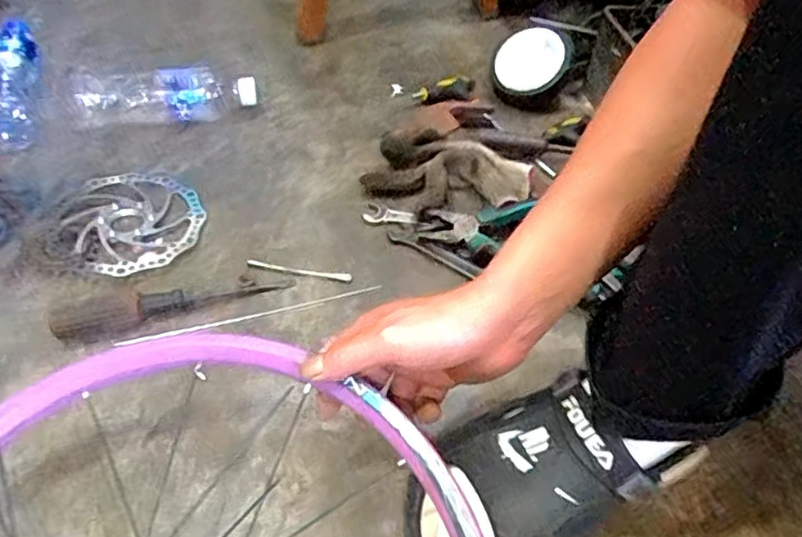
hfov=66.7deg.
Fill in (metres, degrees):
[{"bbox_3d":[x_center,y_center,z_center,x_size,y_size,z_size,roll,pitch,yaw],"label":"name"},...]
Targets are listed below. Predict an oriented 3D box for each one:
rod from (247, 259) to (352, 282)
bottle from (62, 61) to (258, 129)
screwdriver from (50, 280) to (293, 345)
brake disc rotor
[{"bbox_3d":[-0.102,0.001,0.611,0.104,0.004,0.011,7,50,2],"label":"rod"},{"bbox_3d":[-0.289,-0.209,0.739,0.217,0.061,0.059,2,50,-1],"label":"bottle"},{"bbox_3d":[-0.211,0.028,0.567,0.208,0.025,0.031,-14,52,-14],"label":"screwdriver"},{"bbox_3d":[-0.287,-0.050,0.633,0.153,0.010,0.146,-18,53,-23],"label":"brake disc rotor"}]

